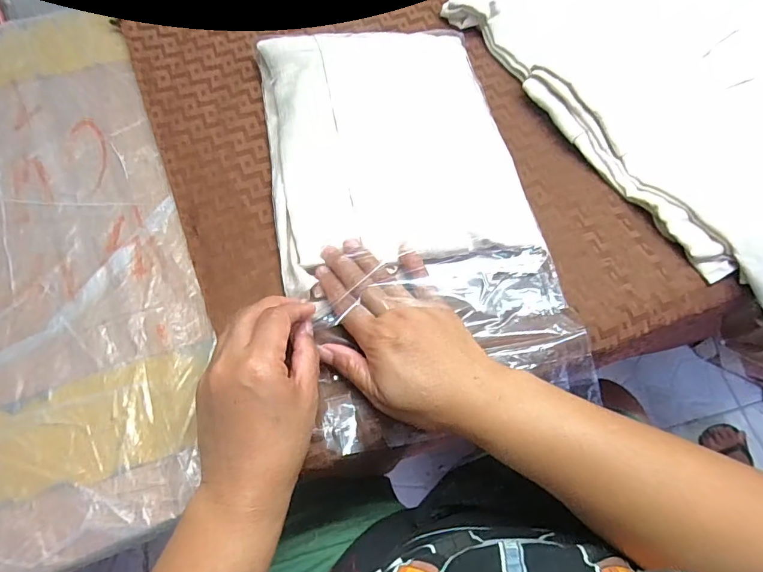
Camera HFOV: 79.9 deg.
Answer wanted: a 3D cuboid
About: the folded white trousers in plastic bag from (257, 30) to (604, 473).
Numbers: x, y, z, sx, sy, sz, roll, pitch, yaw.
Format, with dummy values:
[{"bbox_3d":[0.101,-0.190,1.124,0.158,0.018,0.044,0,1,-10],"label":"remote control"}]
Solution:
[{"bbox_3d":[0.021,-0.071,0.366,0.207,0.040,0.357,-11,68,-7],"label":"folded white trousers in plastic bag"}]

